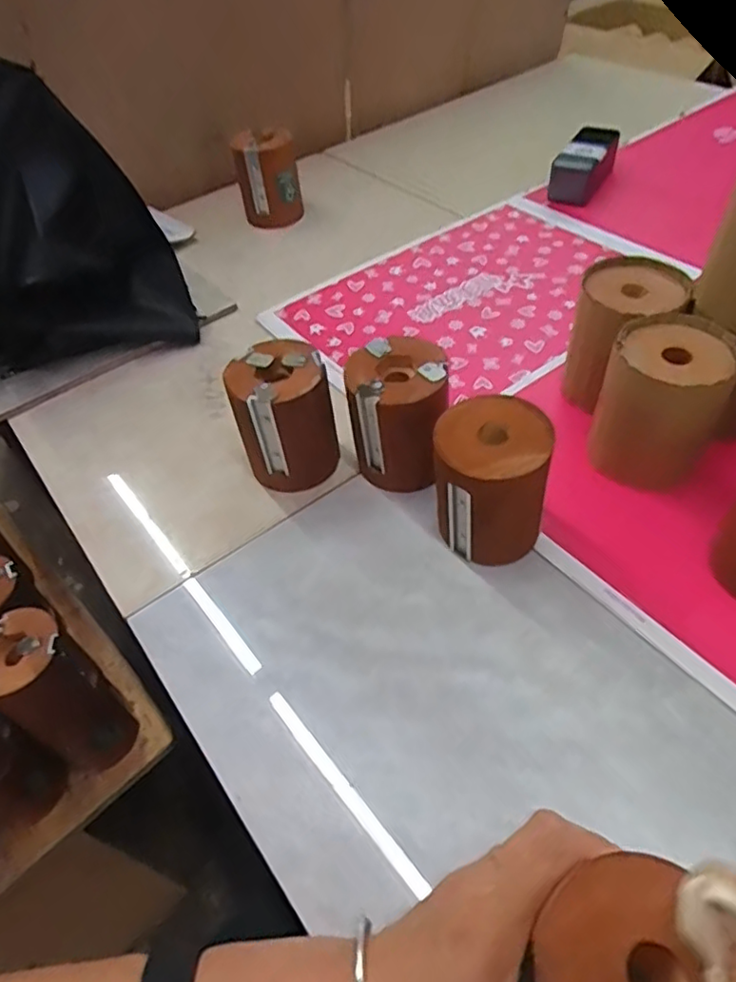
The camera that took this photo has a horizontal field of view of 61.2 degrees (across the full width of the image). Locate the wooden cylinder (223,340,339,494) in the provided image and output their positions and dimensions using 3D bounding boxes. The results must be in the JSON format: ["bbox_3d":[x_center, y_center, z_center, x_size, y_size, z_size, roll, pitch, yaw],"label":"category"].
[{"bbox_3d":[-0.067,-0.060,0.513,0.078,0.104,0.074,-12,49,-5],"label":"wooden cylinder"}]

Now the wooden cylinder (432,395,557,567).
[{"bbox_3d":[0.088,-0.003,0.444,0.075,0.105,0.070,3,49,8],"label":"wooden cylinder"}]

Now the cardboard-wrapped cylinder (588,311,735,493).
[{"bbox_3d":[0.227,-0.063,0.482,0.086,0.108,0.099,27,56,26],"label":"cardboard-wrapped cylinder"}]

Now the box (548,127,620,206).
[{"bbox_3d":[0.297,-0.444,0.843,0.060,0.060,0.132,21,54,22],"label":"box"}]

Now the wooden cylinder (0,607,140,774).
[{"bbox_3d":[-0.287,0.199,0.588,0.075,0.201,0.078,28,57,26],"label":"wooden cylinder"}]

